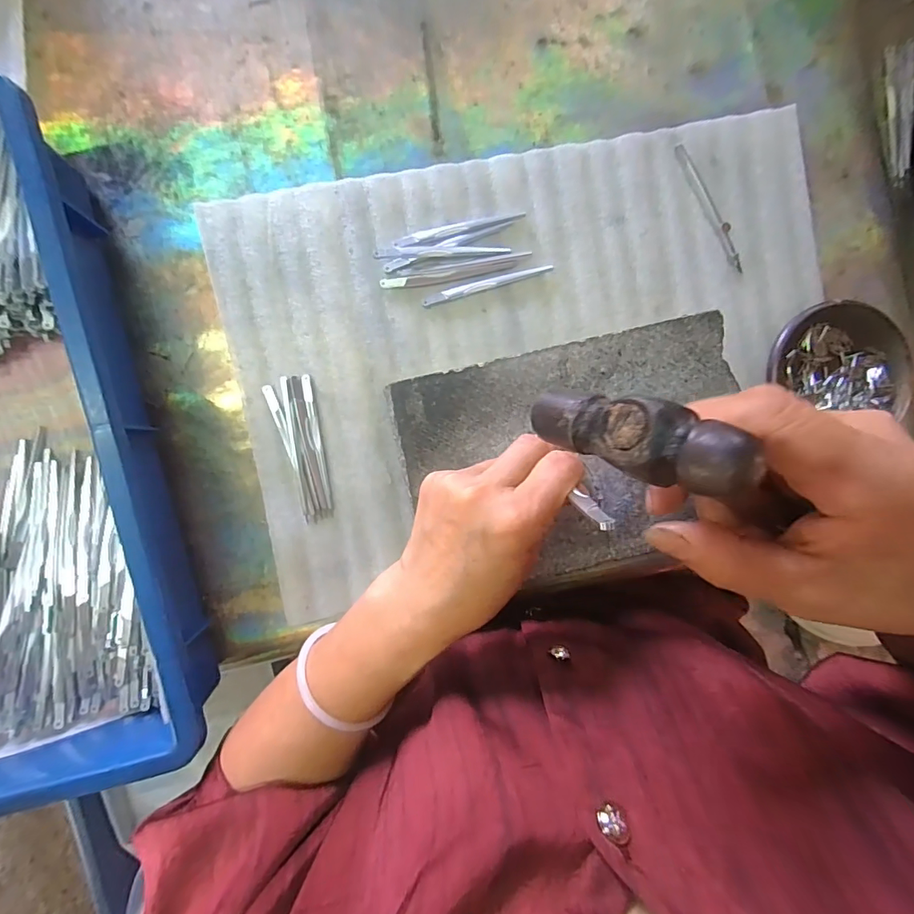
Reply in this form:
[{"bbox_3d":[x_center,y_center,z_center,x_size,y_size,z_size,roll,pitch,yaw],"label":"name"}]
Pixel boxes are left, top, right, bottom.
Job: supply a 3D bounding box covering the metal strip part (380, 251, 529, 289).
[{"bbox_3d":[0.000,-0.142,0.353,0.114,0.004,0.014,-10,91,-3],"label":"metal strip part"}]

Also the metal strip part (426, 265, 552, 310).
[{"bbox_3d":[0.023,-0.133,0.353,0.101,0.006,0.010,-18,91,-3],"label":"metal strip part"}]

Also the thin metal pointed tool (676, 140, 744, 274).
[{"bbox_3d":[0.198,-0.193,0.358,0.010,0.004,0.105,-30,92,-3],"label":"thin metal pointed tool"}]

